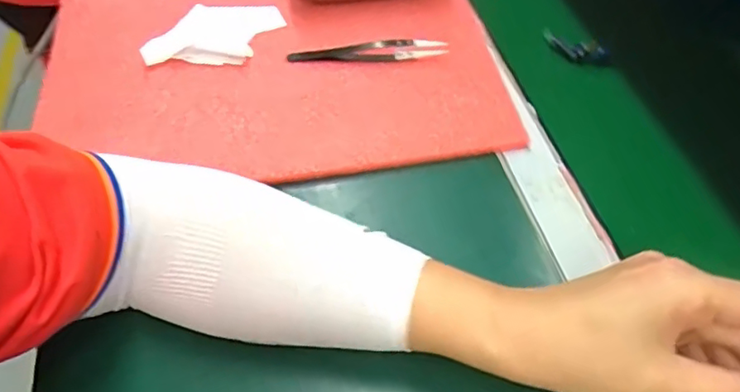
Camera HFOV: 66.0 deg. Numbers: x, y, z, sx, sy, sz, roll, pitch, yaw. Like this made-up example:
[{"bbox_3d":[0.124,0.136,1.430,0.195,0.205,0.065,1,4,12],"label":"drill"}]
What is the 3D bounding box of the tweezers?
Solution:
[{"bbox_3d":[-0.003,-0.114,0.447,0.121,0.014,0.015,2,52,7],"label":"tweezers"}]

